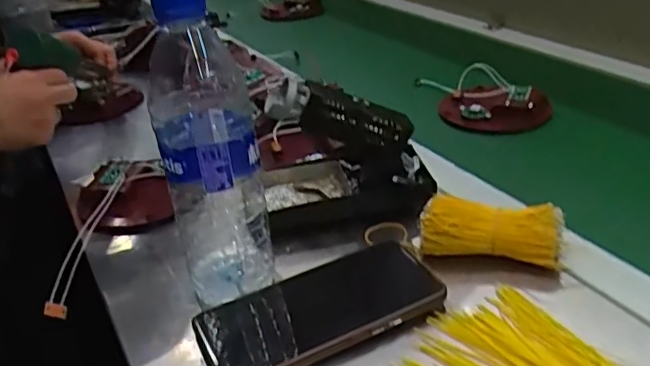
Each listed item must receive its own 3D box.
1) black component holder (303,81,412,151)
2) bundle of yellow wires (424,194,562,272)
[{"bbox_3d":[0.021,-0.048,0.497,0.092,0.043,0.030,18,18,-28],"label":"black component holder"},{"bbox_3d":[0.121,0.039,0.448,0.097,0.044,0.032,3,31,17],"label":"bundle of yellow wires"}]

